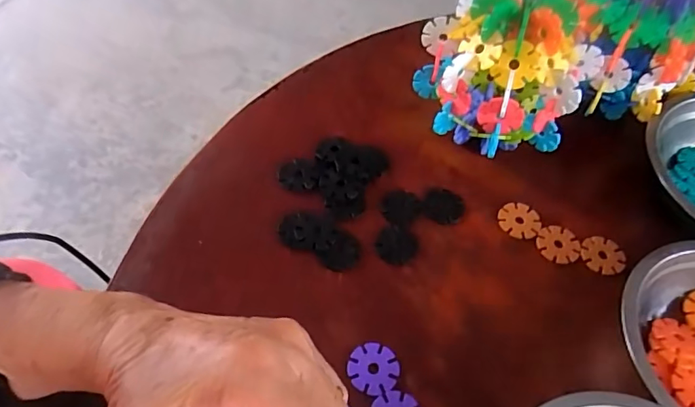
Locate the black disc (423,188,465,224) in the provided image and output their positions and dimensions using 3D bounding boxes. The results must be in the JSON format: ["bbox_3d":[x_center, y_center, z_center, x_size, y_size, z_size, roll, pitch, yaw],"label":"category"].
[{"bbox_3d":[0.074,0.002,0.391,0.030,0.004,0.033,1,54,-1],"label":"black disc"}]

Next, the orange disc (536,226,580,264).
[{"bbox_3d":[0.158,0.031,0.383,0.031,0.004,0.030,1,54,-1],"label":"orange disc"}]

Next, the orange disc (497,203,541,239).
[{"bbox_3d":[0.133,0.012,0.392,0.033,0.004,0.029,2,54,0],"label":"orange disc"}]

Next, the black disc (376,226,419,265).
[{"bbox_3d":[0.036,0.030,0.367,0.029,0.004,0.029,1,54,-1],"label":"black disc"}]

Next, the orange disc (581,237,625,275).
[{"bbox_3d":[0.190,0.038,0.379,0.031,0.004,0.030,1,54,-1],"label":"orange disc"}]

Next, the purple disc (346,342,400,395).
[{"bbox_3d":[0.016,0.103,0.317,0.032,0.004,0.031,1,54,-1],"label":"purple disc"}]

